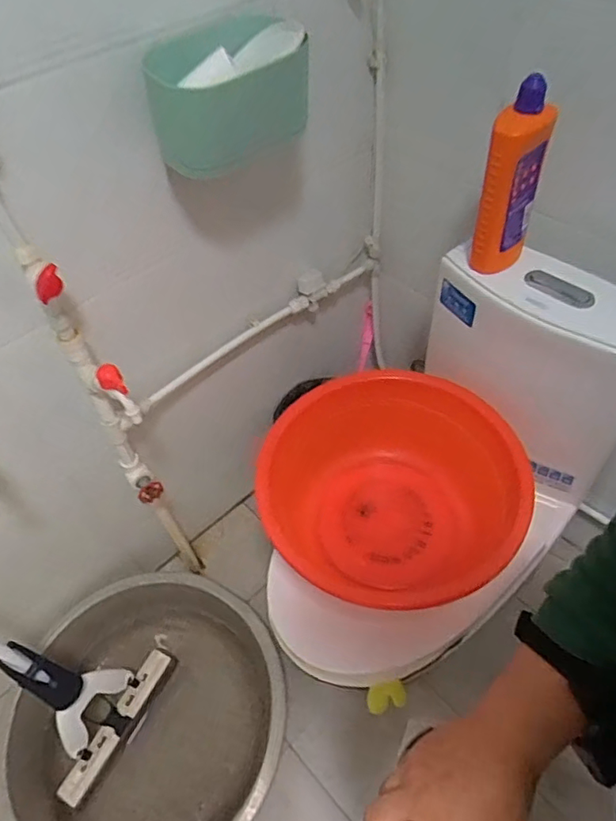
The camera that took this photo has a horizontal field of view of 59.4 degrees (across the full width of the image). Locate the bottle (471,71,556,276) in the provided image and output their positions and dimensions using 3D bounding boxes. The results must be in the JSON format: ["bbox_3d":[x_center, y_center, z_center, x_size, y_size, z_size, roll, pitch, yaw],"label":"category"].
[{"bbox_3d":[0.306,-0.336,0.823,0.080,0.285,0.092,13,54,14],"label":"bottle"}]

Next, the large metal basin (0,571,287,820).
[{"bbox_3d":[-0.317,0.633,1.108,0.532,0.158,0.529,-2,52,3],"label":"large metal basin"}]

